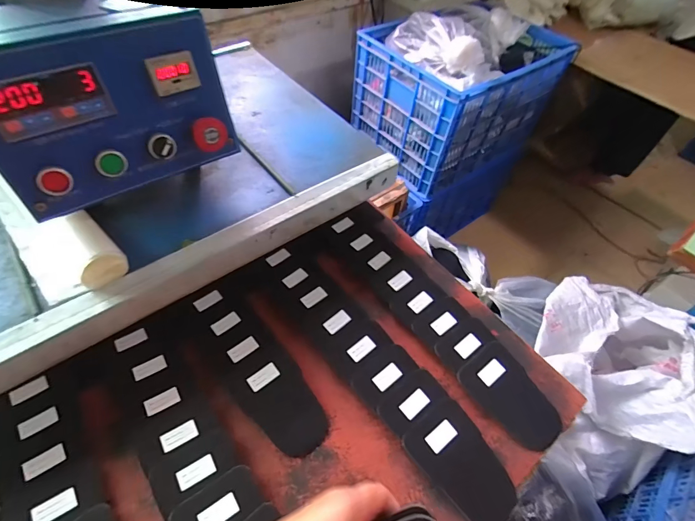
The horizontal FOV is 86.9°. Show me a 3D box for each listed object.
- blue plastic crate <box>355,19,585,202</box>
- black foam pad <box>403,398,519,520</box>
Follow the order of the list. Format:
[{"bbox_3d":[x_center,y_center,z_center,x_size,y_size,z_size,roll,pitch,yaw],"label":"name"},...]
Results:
[{"bbox_3d":[0.405,-0.618,1.379,0.629,0.390,0.437,-28,60,-23],"label":"blue plastic crate"},{"bbox_3d":[0.145,0.250,0.455,0.089,0.009,0.139,-32,62,-25],"label":"black foam pad"}]

